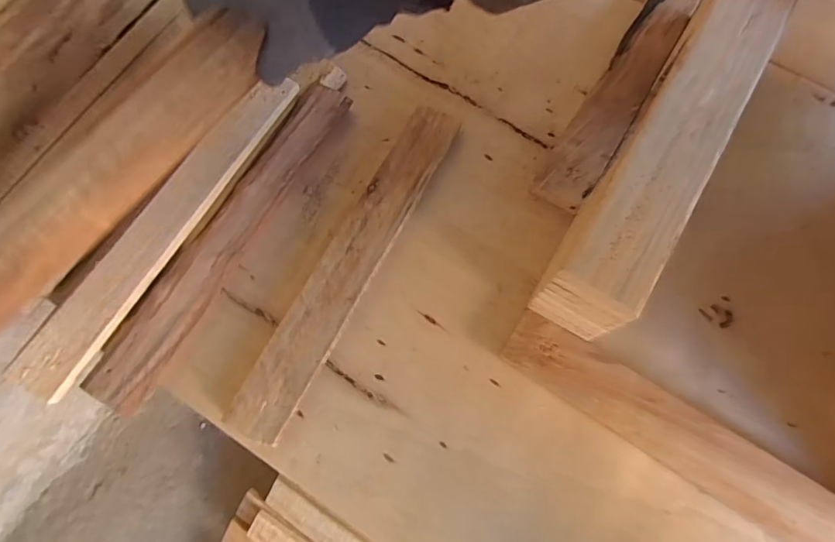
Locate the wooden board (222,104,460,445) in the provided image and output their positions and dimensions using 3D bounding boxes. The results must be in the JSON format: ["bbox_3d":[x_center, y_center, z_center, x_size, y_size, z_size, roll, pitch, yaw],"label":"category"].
[{"bbox_3d":[-0.058,-0.012,0.423,0.048,0.020,0.342,26,74,9],"label":"wooden board"}]

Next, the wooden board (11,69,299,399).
[{"bbox_3d":[-0.224,-0.046,0.410,0.048,0.011,0.336,34,75,-11],"label":"wooden board"}]

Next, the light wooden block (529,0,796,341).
[{"bbox_3d":[0.202,-0.104,0.381,0.066,0.081,0.332,31,74,10],"label":"light wooden block"}]

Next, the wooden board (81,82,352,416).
[{"bbox_3d":[-0.170,-0.037,0.430,0.055,0.027,0.344,28,74,10],"label":"wooden board"}]

